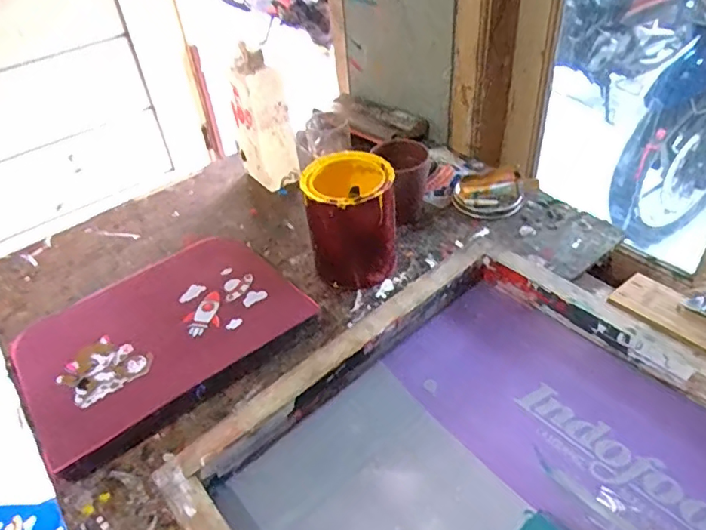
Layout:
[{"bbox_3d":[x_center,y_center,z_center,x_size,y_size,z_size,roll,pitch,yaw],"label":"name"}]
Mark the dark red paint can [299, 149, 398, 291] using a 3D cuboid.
[{"bbox_3d":[-0.001,-0.060,0.693,0.107,0.137,0.106,-3,41,3],"label":"dark red paint can"}]

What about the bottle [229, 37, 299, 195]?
[{"bbox_3d":[-0.145,-0.230,0.860,0.093,0.224,0.068,0,42,6],"label":"bottle"}]

